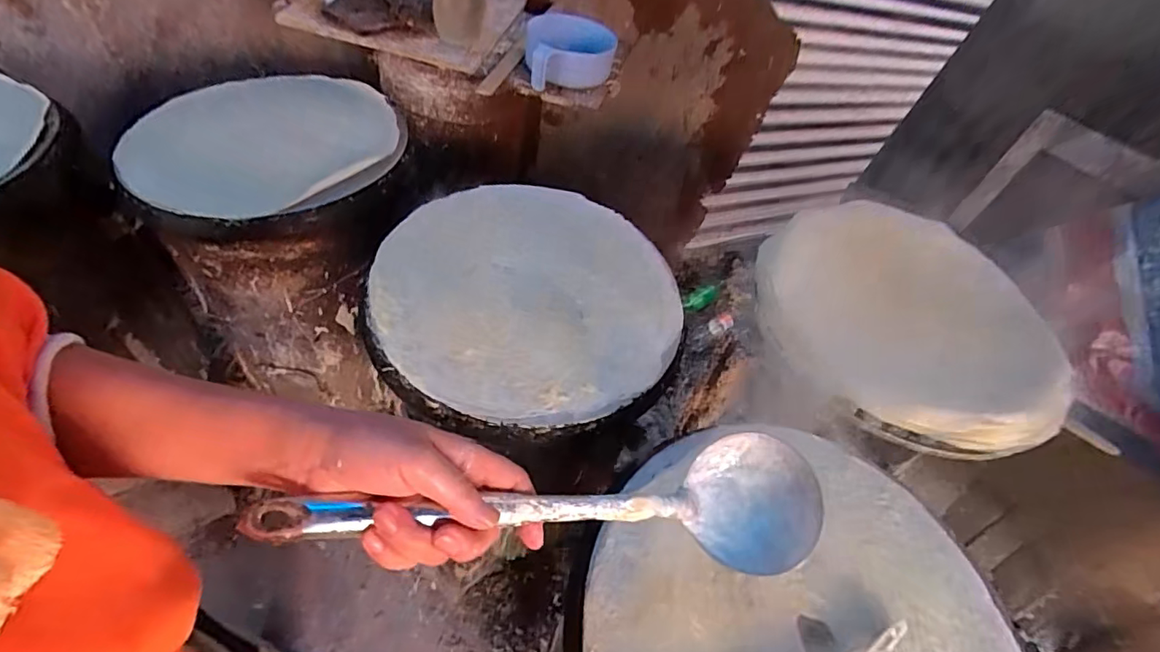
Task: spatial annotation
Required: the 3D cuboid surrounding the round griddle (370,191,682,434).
[{"bbox_3d":[-0.061,-0.048,0.656,0.350,0.029,0.359,3,51,-4],"label":"round griddle"}]

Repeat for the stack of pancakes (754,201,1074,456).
[{"bbox_3d":[0.405,-0.010,0.658,0.341,0.075,0.323,-5,62,-3],"label":"stack of pancakes"}]

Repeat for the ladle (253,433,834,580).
[{"bbox_3d":[-0.007,0.105,0.336,0.343,0.055,0.085,6,49,-19],"label":"ladle"}]

